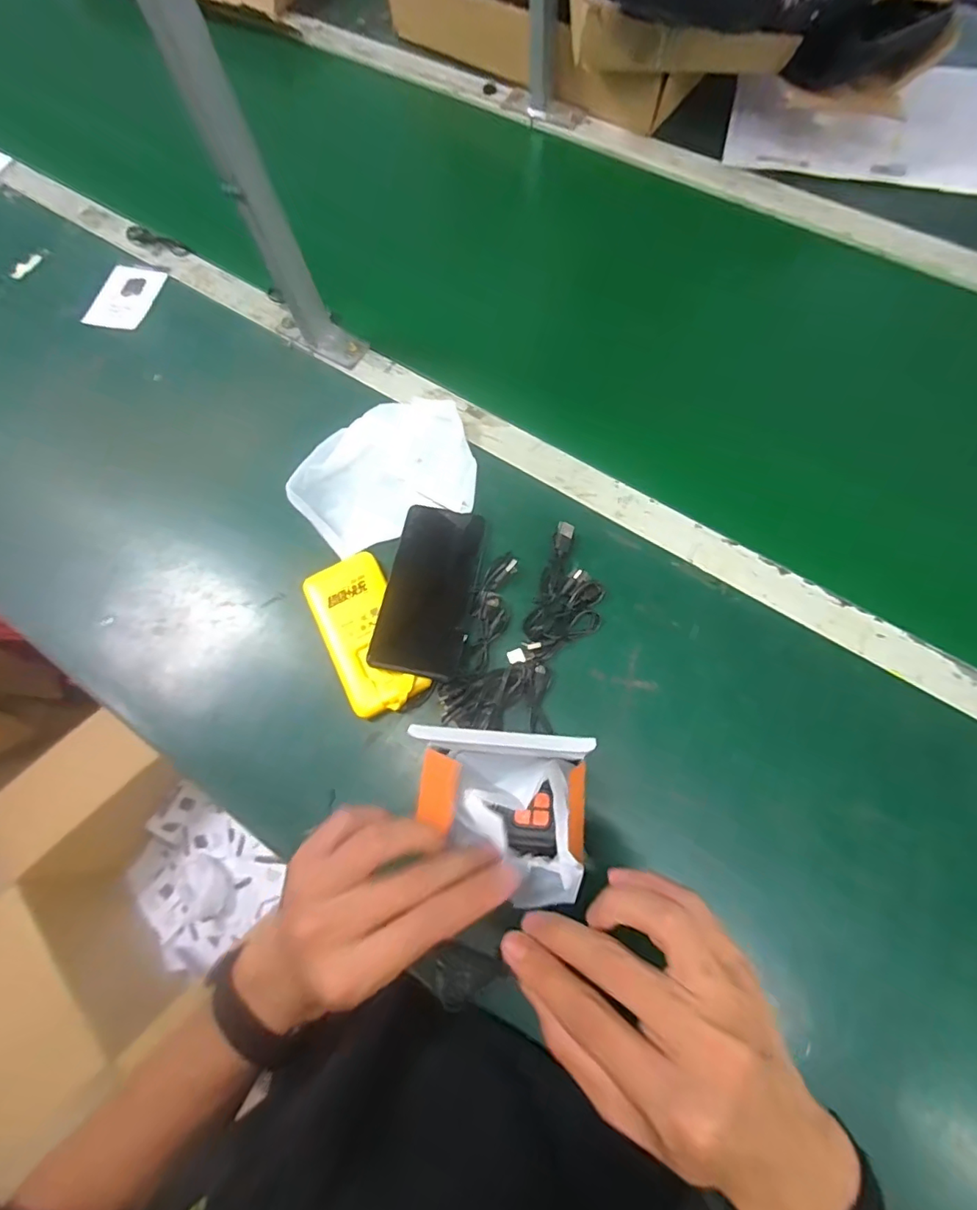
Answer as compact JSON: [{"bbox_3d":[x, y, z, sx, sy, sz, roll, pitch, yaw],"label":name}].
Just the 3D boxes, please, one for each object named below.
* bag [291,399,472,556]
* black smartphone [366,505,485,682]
[{"bbox_3d":[-0.093,-0.122,0.504,0.167,0.028,0.115,-27,72,-13],"label":"bag"},{"bbox_3d":[-0.051,-0.015,0.478,0.073,0.011,0.159,8,71,7],"label":"black smartphone"}]

